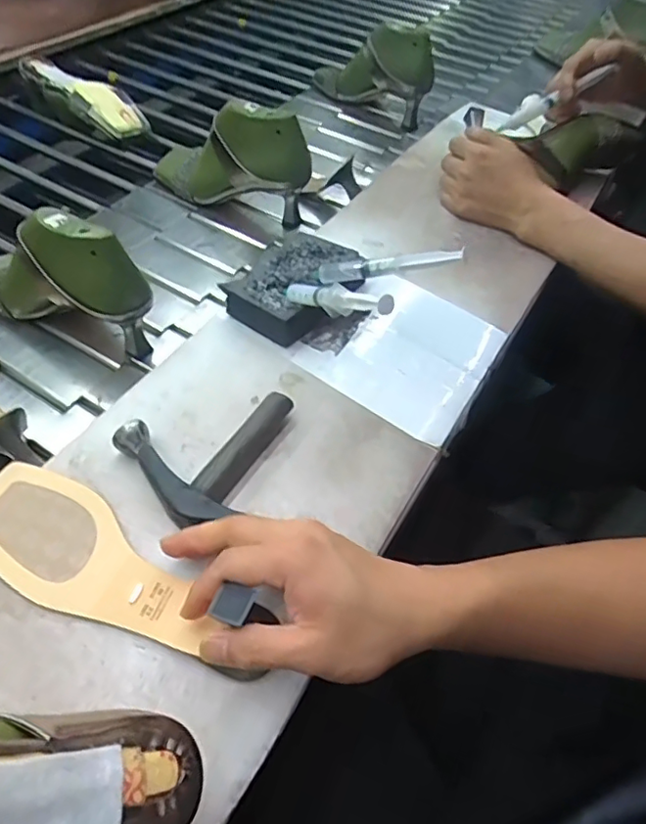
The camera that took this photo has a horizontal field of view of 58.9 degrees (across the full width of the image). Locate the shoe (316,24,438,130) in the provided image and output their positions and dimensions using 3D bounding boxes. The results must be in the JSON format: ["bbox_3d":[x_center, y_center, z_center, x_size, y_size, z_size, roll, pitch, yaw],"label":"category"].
[{"bbox_3d":[0.087,-0.575,0.955,0.224,0.138,0.080,38,58,22],"label":"shoe"}]

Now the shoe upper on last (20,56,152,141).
[{"bbox_3d":[-0.383,-0.487,0.888,0.247,0.076,0.081,32,57,19],"label":"shoe upper on last"}]

